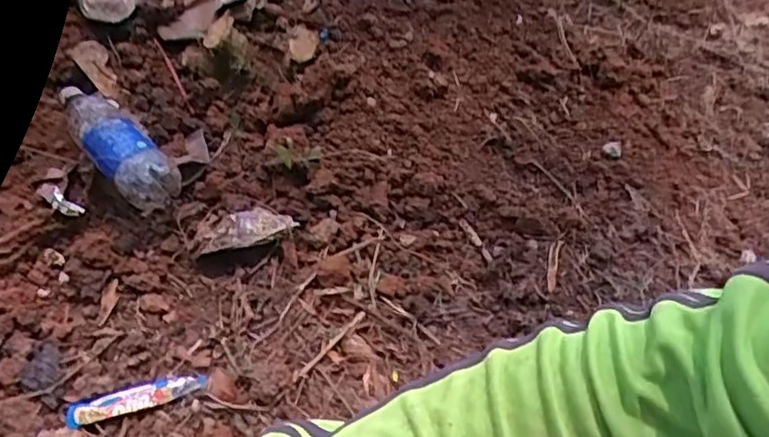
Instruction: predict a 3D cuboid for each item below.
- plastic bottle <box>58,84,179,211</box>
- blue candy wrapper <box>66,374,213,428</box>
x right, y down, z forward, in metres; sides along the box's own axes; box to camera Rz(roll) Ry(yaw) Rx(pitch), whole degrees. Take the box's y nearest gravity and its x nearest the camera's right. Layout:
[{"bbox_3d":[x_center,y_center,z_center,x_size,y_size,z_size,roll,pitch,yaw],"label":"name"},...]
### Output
[{"bbox_3d":[-0.326,-0.093,0.789,0.214,0.048,0.061,41,49,22],"label":"plastic bottle"},{"bbox_3d":[-0.250,0.180,0.665,0.133,0.016,0.025,-15,34,-19],"label":"blue candy wrapper"}]

